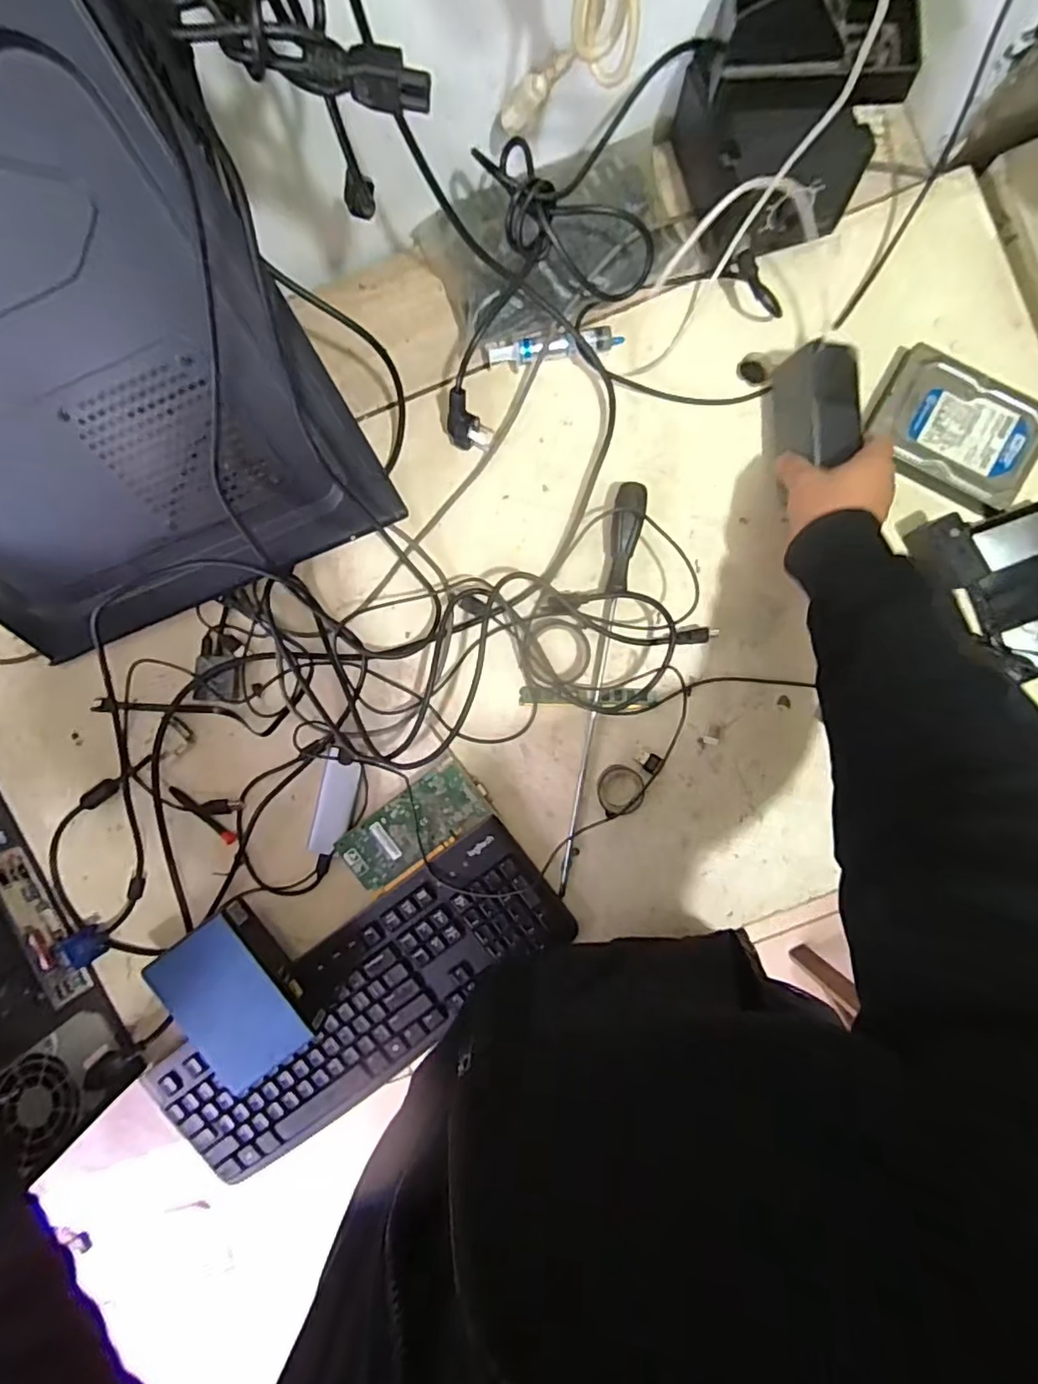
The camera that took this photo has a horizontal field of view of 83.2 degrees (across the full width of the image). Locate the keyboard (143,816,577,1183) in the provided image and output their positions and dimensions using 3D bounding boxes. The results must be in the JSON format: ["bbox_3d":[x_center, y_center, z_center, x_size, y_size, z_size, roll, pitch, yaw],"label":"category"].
[{"bbox_3d":[-0.146,0.293,0.566,0.404,0.038,0.158,-36,90,2],"label":"keyboard"}]

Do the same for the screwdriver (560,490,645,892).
[{"bbox_3d":[0.076,0.000,0.562,0.025,0.025,0.396,10,92,1],"label":"screwdriver"}]

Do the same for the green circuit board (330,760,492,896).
[{"bbox_3d":[-0.100,0.131,0.568,0.143,0.015,0.064,-36,90,2],"label":"green circuit board"}]

